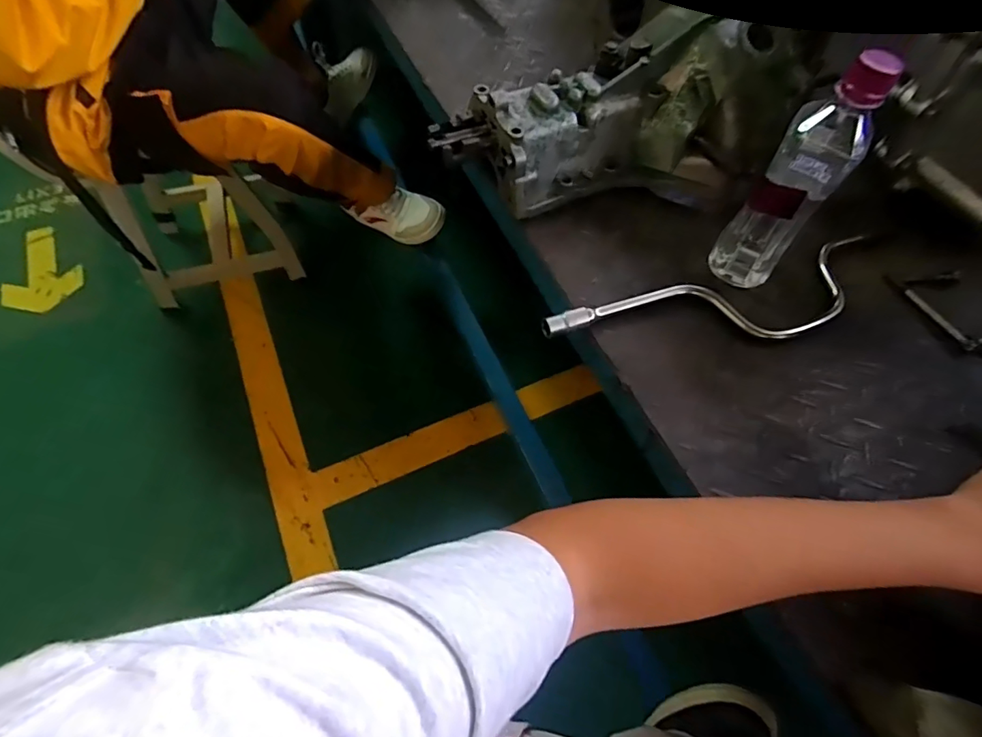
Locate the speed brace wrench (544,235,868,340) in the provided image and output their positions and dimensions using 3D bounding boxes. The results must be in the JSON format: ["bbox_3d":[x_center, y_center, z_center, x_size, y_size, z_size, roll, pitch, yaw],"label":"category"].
[{"bbox_3d":[0.222,-0.058,0.473,0.353,0.023,0.082,-15,61,-11],"label":"speed brace wrench"}]

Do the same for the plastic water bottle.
[{"bbox_3d":[0.255,-0.156,0.425,0.060,0.201,0.060,38,65,18],"label":"plastic water bottle"}]

